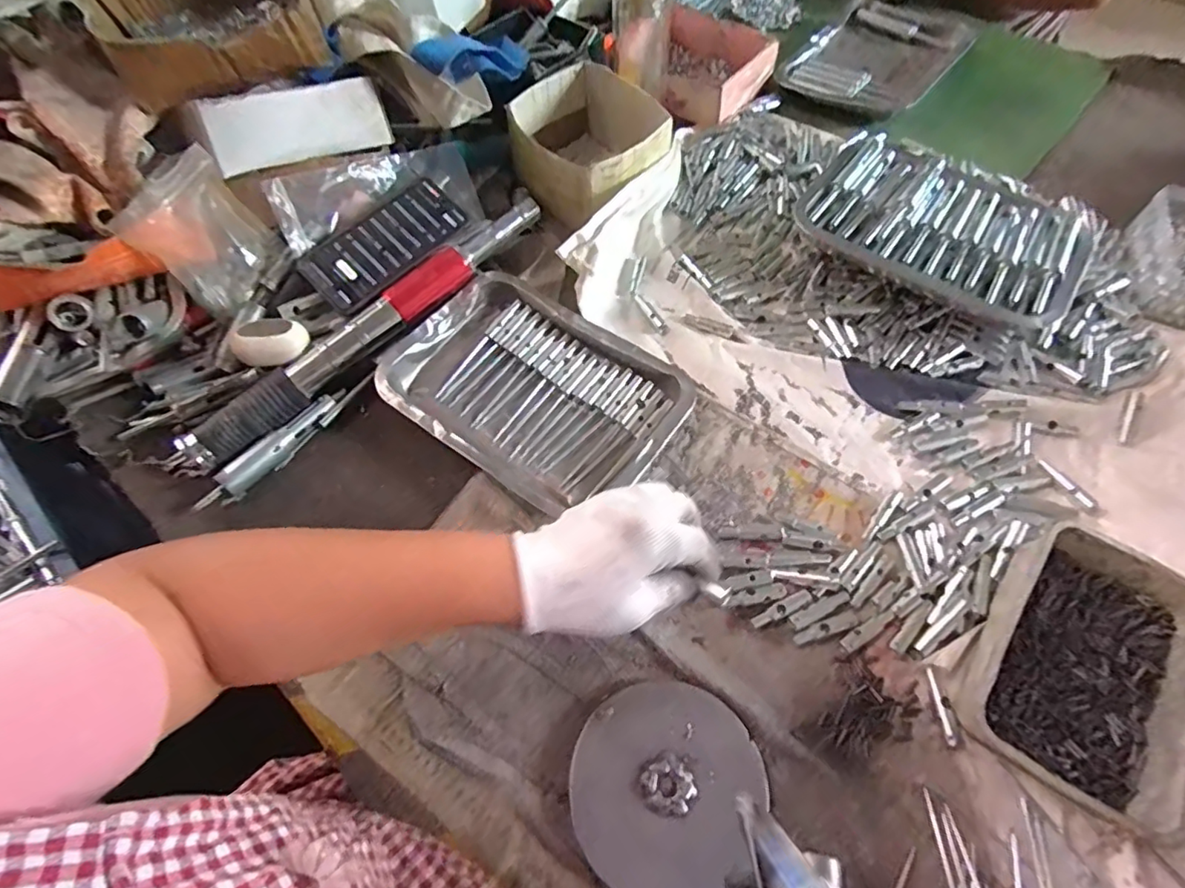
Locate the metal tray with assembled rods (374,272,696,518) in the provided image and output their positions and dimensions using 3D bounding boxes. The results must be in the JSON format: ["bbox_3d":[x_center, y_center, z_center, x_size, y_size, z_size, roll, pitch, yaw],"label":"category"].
[{"bbox_3d":[-0.053,-0.050,0.515,0.250,0.032,0.179,33,68,18],"label":"metal tray with assembled rods"}]

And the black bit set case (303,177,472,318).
[{"bbox_3d":[-0.198,-0.195,0.549,0.074,0.013,0.157,44,75,5],"label":"black bit set case"}]

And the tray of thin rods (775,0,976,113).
[{"bbox_3d":[0.400,-0.536,0.778,0.176,0.032,0.283,37,69,19],"label":"tray of thin rods"}]

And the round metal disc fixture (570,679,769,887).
[{"bbox_3d":[0.047,0.226,0.371,0.116,0.013,0.121,-1,62,2],"label":"round metal disc fixture"}]

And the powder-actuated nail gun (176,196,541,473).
[{"bbox_3d":[-0.199,-0.115,0.530,0.036,0.027,0.389,41,71,21],"label":"powder-actuated nail gun"}]

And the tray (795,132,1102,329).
[{"bbox_3d":[0.352,-0.216,0.578,0.256,0.047,0.161,35,69,19],"label":"tray"}]

